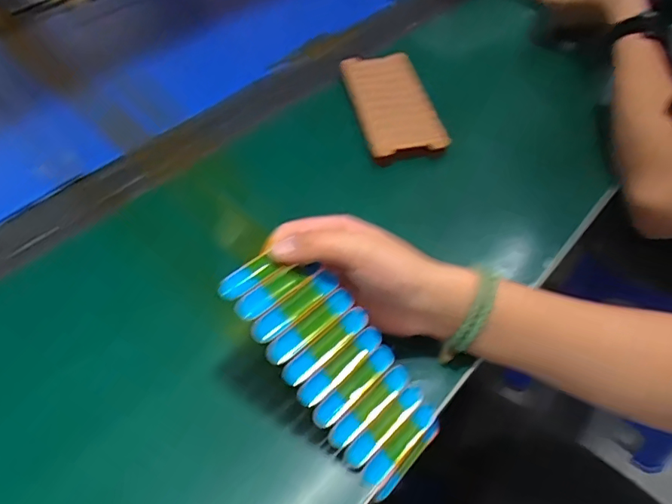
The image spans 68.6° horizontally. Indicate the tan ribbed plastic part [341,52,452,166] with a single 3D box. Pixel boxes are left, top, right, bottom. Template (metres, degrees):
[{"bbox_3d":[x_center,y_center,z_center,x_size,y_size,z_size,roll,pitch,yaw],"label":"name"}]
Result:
[{"bbox_3d":[0.060,-0.160,0.534,0.079,0.020,0.167,-10,50,-6],"label":"tan ribbed plastic part"}]

